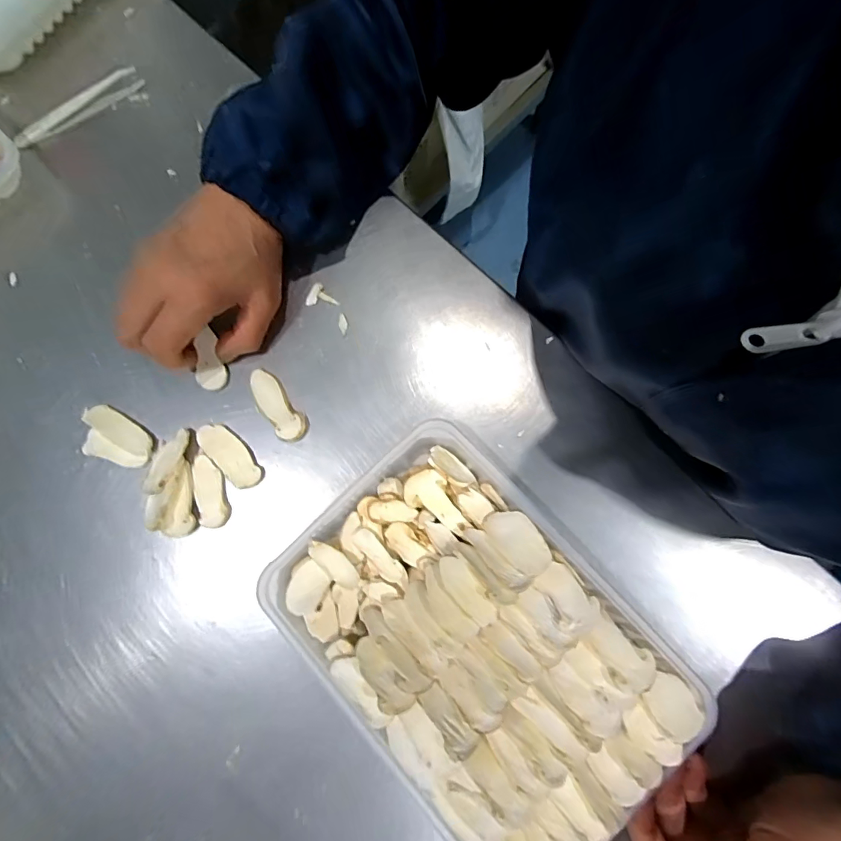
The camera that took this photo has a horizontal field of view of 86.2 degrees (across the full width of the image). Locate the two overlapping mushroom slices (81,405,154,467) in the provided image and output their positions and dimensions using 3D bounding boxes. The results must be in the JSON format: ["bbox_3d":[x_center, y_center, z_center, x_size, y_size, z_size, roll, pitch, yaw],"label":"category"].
[{"bbox_3d":[-0.214,0.011,0.311,0.057,0.007,0.032,28,83,7],"label":"two overlapping mushroom slices"}]

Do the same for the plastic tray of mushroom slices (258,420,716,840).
[{"bbox_3d":[0.030,0.128,0.266,0.161,0.031,0.227,-43,81,-7],"label":"plastic tray of mushroom slices"}]

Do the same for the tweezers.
[{"bbox_3d":[-0.282,-0.257,0.368,0.113,0.015,0.015,-28,80,-2],"label":"tweezers"}]

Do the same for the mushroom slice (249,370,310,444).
[{"bbox_3d":[-0.101,-0.011,0.312,0.022,0.004,0.057,-38,80,-4],"label":"mushroom slice"}]

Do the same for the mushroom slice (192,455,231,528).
[{"bbox_3d":[-0.142,0.047,0.302,0.021,0.004,0.049,-17,80,0],"label":"mushroom slice"}]

